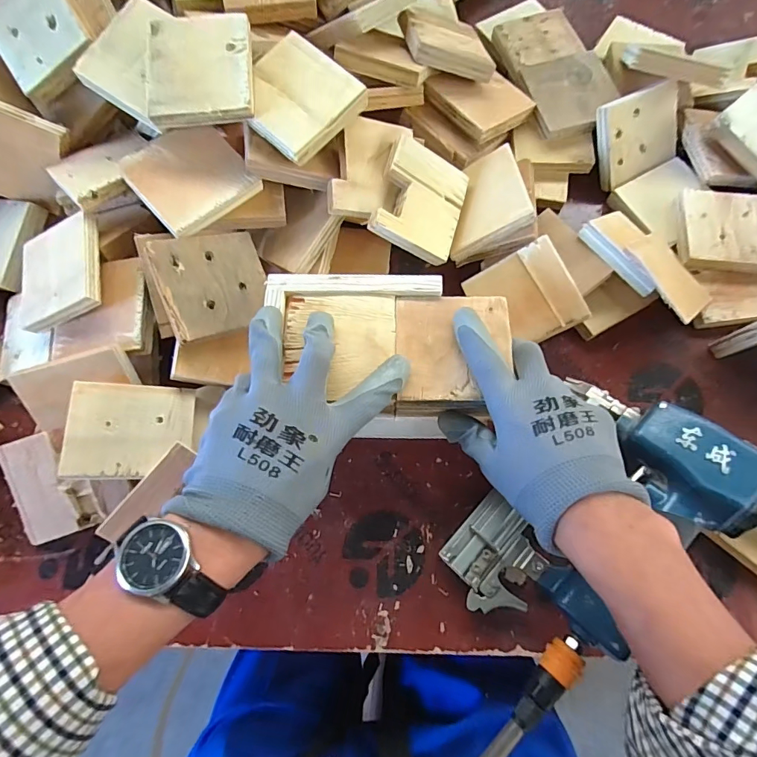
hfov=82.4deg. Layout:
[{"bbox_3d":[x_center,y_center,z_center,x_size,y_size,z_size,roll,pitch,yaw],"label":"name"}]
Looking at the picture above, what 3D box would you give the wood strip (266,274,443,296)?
[{"bbox_3d":[-0.019,-0.077,0.352,0.140,0.007,0.016,1,72,-1],"label":"wood strip"}]

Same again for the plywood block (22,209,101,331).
[{"bbox_3d":[-0.289,-0.095,0.393,0.086,0.016,0.095,-17,73,18],"label":"plywood block"}]

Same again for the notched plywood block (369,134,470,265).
[{"bbox_3d":[0.041,-0.168,0.411,0.081,0.016,0.098,20,81,-25],"label":"notched plywood block"}]

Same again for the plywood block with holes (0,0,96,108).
[{"bbox_3d":[-0.308,-0.312,0.393,0.086,0.018,0.095,-31,94,13],"label":"plywood block with holes"}]

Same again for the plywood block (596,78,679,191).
[{"bbox_3d":[0.279,-0.260,0.461,0.092,0.014,0.081,-25,119,-7],"label":"plywood block"}]

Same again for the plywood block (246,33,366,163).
[{"bbox_3d":[-0.071,-0.244,0.378,0.089,0.016,0.089,42,87,8],"label":"plywood block"}]

